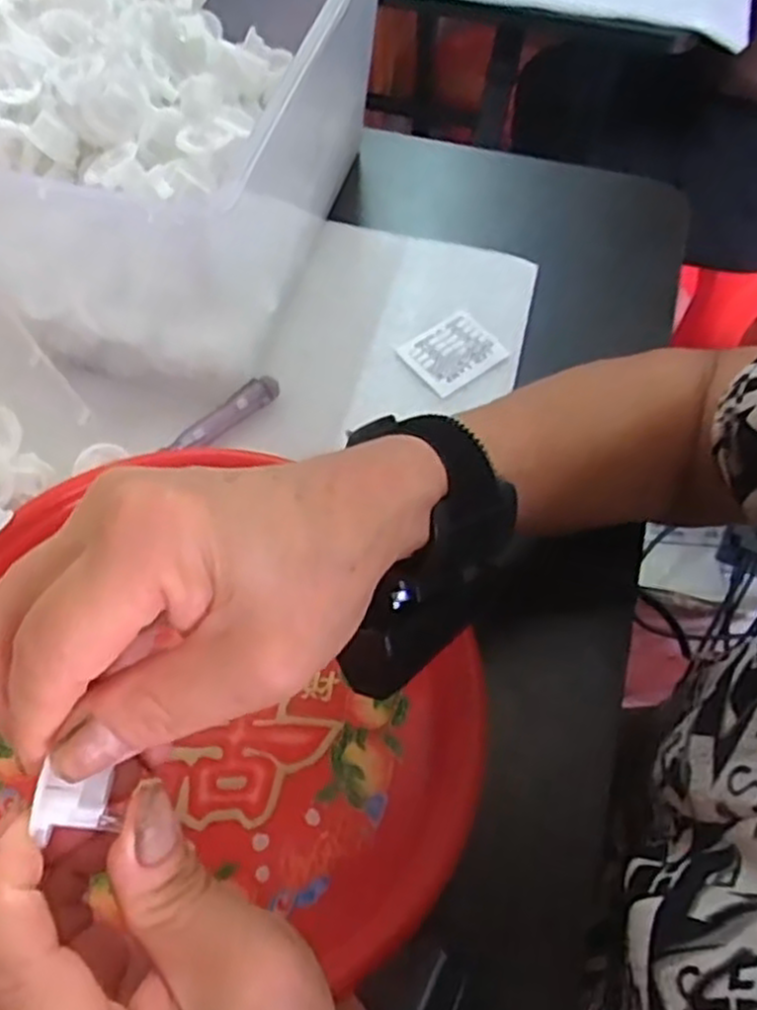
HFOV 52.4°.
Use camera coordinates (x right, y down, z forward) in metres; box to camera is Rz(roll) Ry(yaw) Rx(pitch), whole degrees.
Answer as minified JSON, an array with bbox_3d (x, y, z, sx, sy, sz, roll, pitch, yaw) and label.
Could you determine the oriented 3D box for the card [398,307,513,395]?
[{"bbox_3d":[0.043,-0.088,0.440,0.050,0.004,0.040,-34,72,-12],"label":"card"}]

